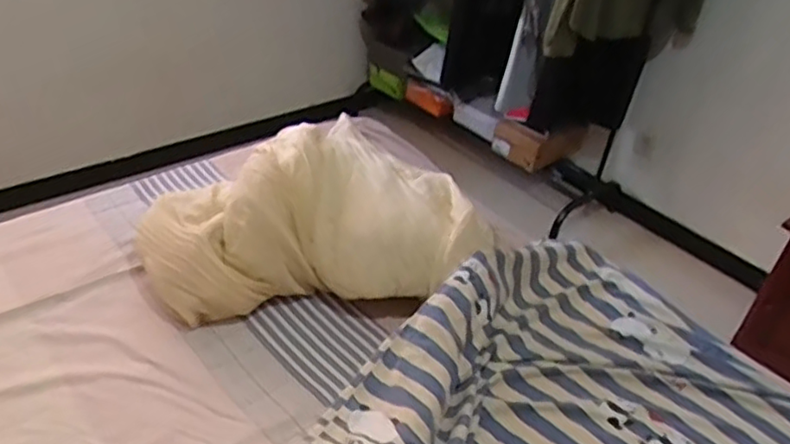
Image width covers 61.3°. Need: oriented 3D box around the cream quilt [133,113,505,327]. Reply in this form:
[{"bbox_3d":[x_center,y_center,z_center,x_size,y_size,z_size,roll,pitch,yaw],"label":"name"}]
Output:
[{"bbox_3d":[-0.161,-0.025,1.583,0.810,0.254,0.472,-1,35,-10],"label":"cream quilt"}]

